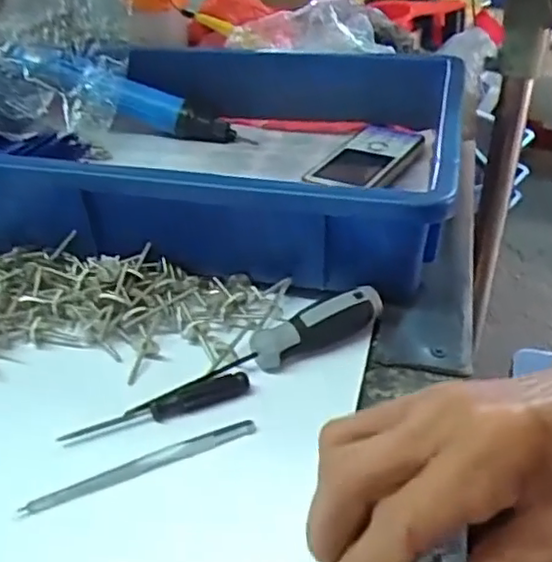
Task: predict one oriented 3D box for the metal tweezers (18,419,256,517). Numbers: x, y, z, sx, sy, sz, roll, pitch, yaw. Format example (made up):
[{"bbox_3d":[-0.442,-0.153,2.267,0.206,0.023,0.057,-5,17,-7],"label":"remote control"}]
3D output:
[{"bbox_3d":[-0.058,0.082,0.295,0.104,0.006,0.008,-16,37,-21],"label":"metal tweezers"}]

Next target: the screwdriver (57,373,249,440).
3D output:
[{"bbox_3d":[-0.057,0.062,0.323,0.091,0.008,0.012,-13,36,-18],"label":"screwdriver"}]

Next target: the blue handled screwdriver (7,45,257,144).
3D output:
[{"bbox_3d":[-0.133,-0.168,0.599,0.221,0.030,0.036,22,33,-4],"label":"blue handled screwdriver"}]

